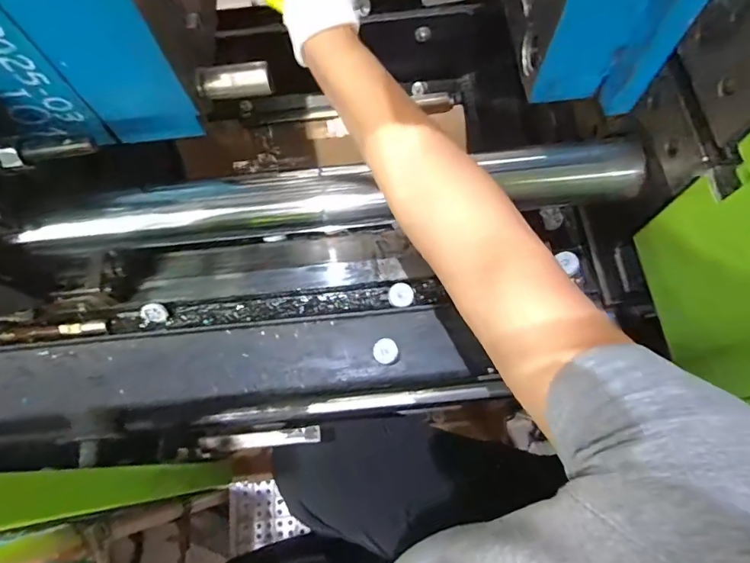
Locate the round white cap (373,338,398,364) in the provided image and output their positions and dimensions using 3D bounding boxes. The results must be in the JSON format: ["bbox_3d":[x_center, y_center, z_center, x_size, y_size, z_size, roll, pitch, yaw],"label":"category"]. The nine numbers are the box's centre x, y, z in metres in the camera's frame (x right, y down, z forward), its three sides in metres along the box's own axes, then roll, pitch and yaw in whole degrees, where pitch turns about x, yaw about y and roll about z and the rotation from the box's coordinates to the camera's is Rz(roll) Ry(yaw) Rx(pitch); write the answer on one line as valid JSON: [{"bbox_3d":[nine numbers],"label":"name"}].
[{"bbox_3d":[0.012,0.082,0.534,0.028,0.012,0.027,-3,70,1],"label":"round white cap"}]

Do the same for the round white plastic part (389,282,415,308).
[{"bbox_3d":[0.032,0.016,0.555,0.030,0.005,0.029,-19,71,-5],"label":"round white plastic part"}]

